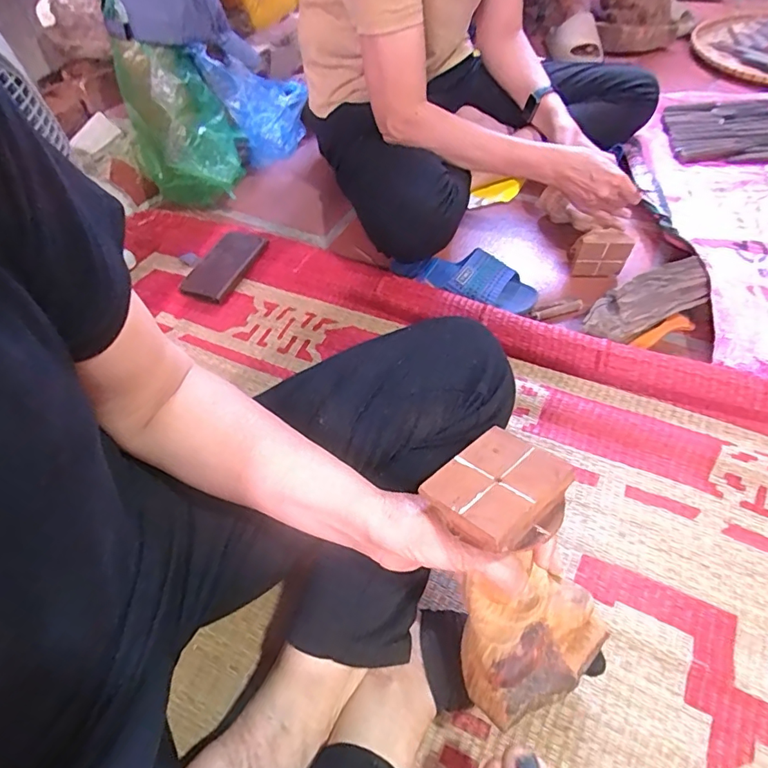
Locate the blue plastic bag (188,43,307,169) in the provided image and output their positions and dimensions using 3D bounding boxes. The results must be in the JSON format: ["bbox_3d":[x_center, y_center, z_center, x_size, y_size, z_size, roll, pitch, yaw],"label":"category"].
[{"bbox_3d":[-0.225,-0.507,0.896,0.178,0.198,0.108,-19,52,-10],"label":"blue plastic bag"}]

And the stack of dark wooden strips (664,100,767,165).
[{"bbox_3d":[0.681,-0.499,0.975,0.216,0.029,0.226,0,51,4],"label":"stack of dark wooden strips"}]

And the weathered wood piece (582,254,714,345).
[{"bbox_3d":[0.351,-0.105,0.661,0.182,0.055,0.066,-26,53,-16],"label":"weathered wood piece"}]

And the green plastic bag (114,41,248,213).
[{"bbox_3d":[-0.331,-0.417,0.833,0.169,0.249,0.126,-23,53,-13],"label":"green plastic bag"}]

